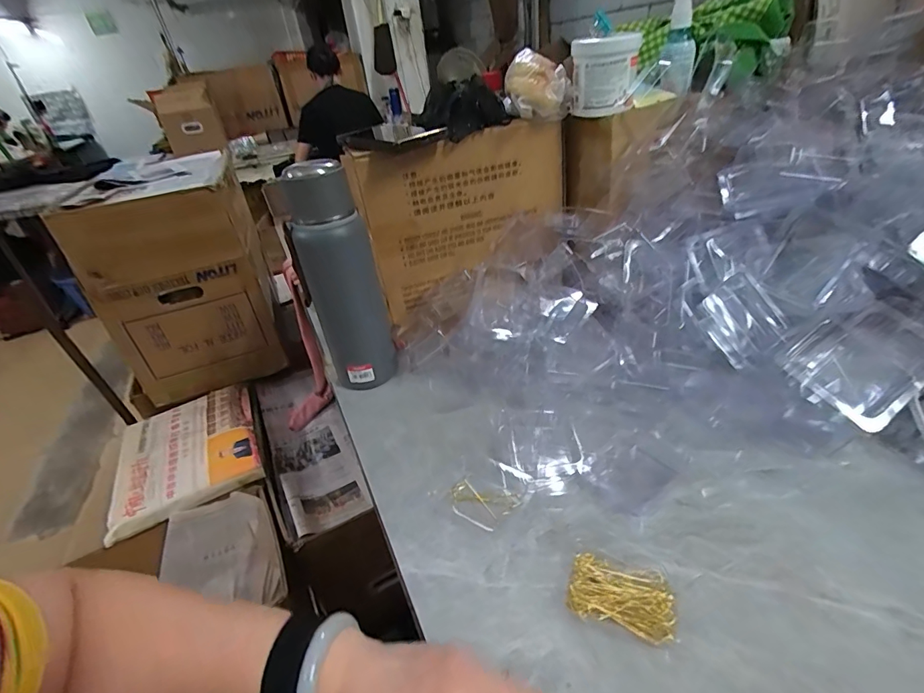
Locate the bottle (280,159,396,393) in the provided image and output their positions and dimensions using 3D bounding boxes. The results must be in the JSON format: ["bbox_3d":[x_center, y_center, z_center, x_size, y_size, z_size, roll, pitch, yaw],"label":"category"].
[{"bbox_3d":[-0.144,-0.078,0.539,0.088,0.264,0.078,-12,34,-8],"label":"bottle"}]

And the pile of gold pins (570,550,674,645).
[{"bbox_3d":[0.116,0.181,0.327,0.070,0.022,0.043,8,36,21],"label":"pile of gold pins"}]

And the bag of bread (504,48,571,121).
[{"bbox_3d":[0.091,-0.316,0.545,0.077,0.065,0.104,0,34,10],"label":"bag of bread"}]

